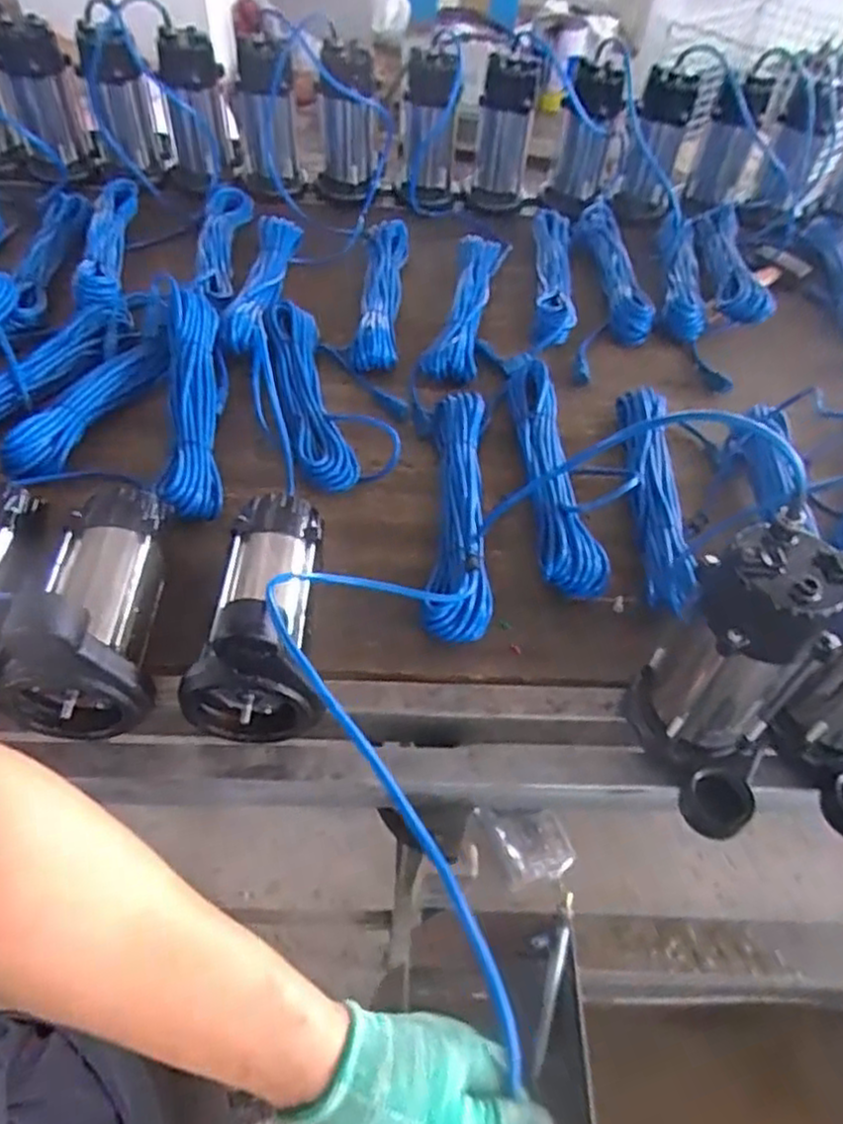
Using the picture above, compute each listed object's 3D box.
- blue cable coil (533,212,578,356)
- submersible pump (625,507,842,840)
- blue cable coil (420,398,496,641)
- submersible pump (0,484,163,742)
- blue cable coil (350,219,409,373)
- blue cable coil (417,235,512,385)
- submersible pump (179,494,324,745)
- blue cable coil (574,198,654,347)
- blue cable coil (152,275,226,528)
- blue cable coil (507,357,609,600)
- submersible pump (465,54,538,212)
[{"bbox_3d":[0.208,-0.456,1.135,0.063,0.045,0.388,7,51,1],"label":"blue cable coil"},{"bbox_3d":[0.258,0.104,0.567,0.092,0.231,0.157,-6,52,-9],"label":"submersible pump"},{"bbox_3d":[0.045,-0.065,0.812,0.071,0.053,0.343,5,51,-1],"label":"blue cable coil"},{"bbox_3d":[-0.304,0.025,0.646,0.109,0.163,0.220,-4,52,-8],"label":"submersible pump"},{"bbox_3d":[-0.060,-0.398,1.057,0.062,0.066,0.330,4,51,-2],"label":"blue cable coil"},{"bbox_3d":[0.069,-0.392,1.070,0.074,0.053,0.345,12,51,5],"label":"blue cable coil"},{"bbox_3d":[-0.154,0.027,0.657,0.116,0.164,0.223,-1,51,-6],"label":"submersible pump"},{"bbox_3d":[0.308,-0.485,1.159,0.070,0.050,0.358,-1,51,-5],"label":"blue cable coil"},{"bbox_3d":[-0.279,-0.203,0.858,0.074,0.093,0.356,-7,52,-10],"label":"blue cable coil"},{"bbox_3d":[0.156,-0.114,0.849,0.084,0.058,0.352,2,51,-3],"label":"blue cable coil"},{"bbox_3d":[0.132,-0.704,1.185,0.100,0.219,0.076,8,51,2],"label":"submersible pump"}]

